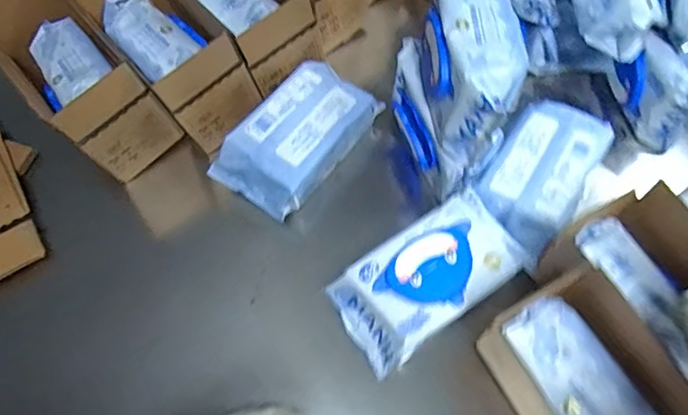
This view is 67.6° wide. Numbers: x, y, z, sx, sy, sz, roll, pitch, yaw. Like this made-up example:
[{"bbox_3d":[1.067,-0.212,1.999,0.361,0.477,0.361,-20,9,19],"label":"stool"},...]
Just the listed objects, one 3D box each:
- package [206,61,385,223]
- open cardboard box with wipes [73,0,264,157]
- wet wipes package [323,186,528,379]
[{"bbox_3d":[-0.057,-0.088,0.621,0.108,0.054,0.198,35,70,15],"label":"package"},{"bbox_3d":[-0.209,-0.191,0.609,0.114,0.152,0.212,-37,71,-15],"label":"open cardboard box with wipes"},{"bbox_3d":[0.090,0.072,0.546,0.201,0.047,0.105,-34,70,-14],"label":"wet wipes package"}]

